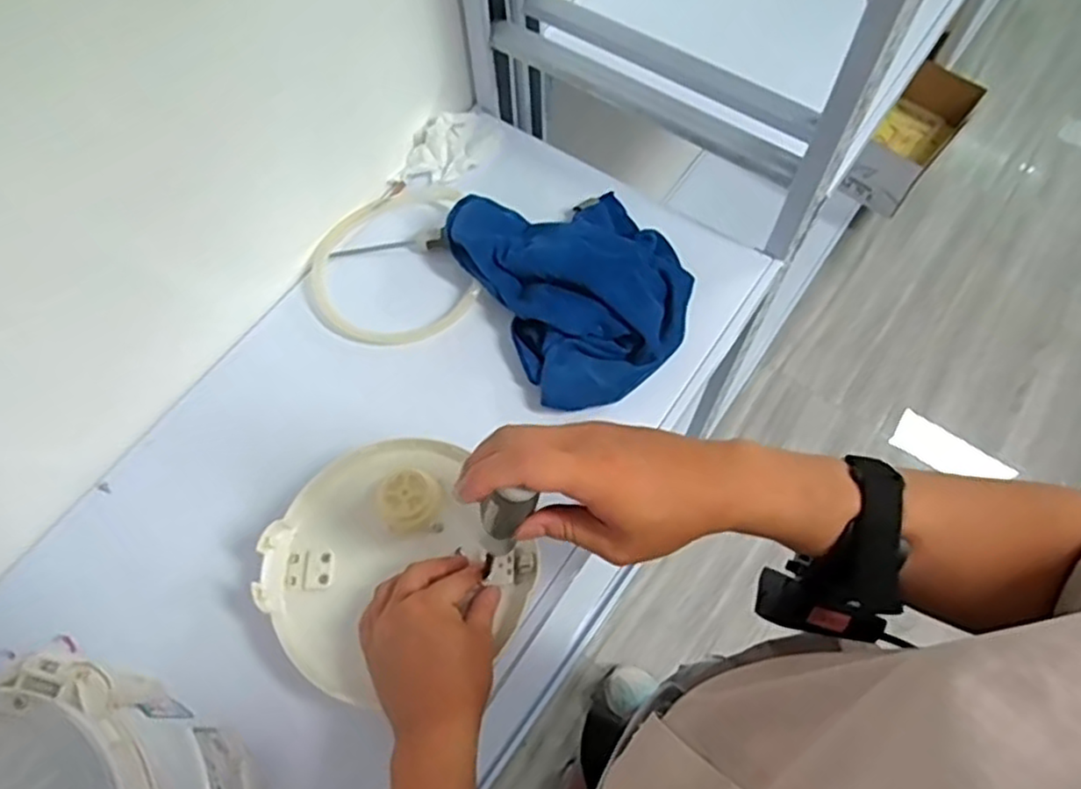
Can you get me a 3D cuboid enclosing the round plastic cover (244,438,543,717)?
[{"bbox_3d":[-0.120,0.136,0.559,0.190,0.030,0.189,-1,65,2],"label":"round plastic cover"}]

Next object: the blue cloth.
[{"bbox_3d":[0.038,-0.119,0.684,0.187,0.064,0.251,-29,67,-10],"label":"blue cloth"}]

